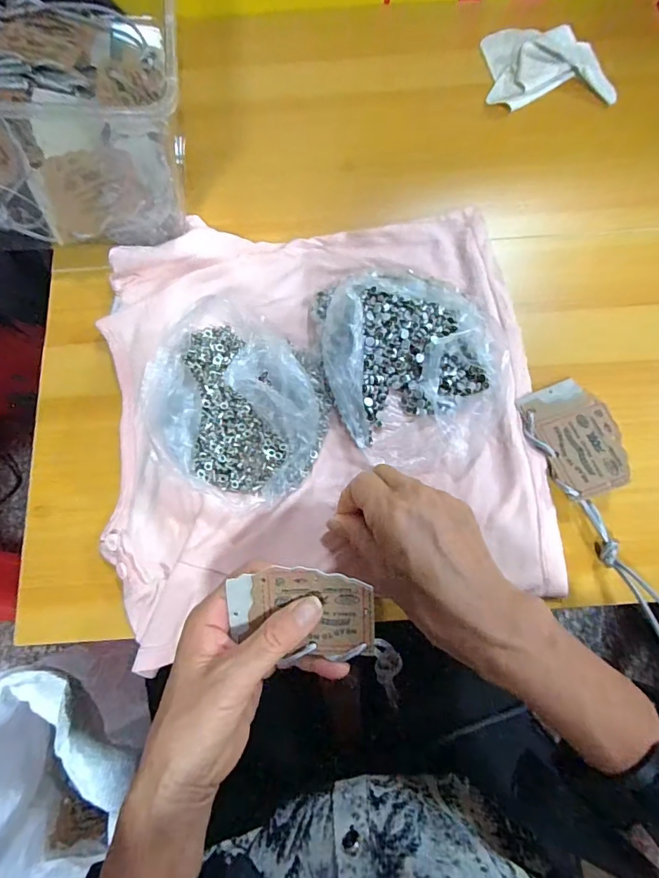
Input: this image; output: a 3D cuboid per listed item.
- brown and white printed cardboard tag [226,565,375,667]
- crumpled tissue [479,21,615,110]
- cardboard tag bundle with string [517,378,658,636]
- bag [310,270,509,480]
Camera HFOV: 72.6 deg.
[{"bbox_3d":[-0.015,0.101,0.263,0.085,0.005,0.049,7,99,0],"label":"brown and white printed cardboard tag"},{"bbox_3d":[0.210,-0.362,0.434,0.111,0.020,0.097,1,75,1],"label":"crumpled tissue"},{"bbox_3d":[0.204,0.054,0.309,0.057,0.013,0.210,-25,71,3],"label":"cardboard tag bundle with string"},{"bbox_3d":[0.065,-0.061,0.337,0.139,0.031,0.172,-24,76,-6],"label":"bag"}]

